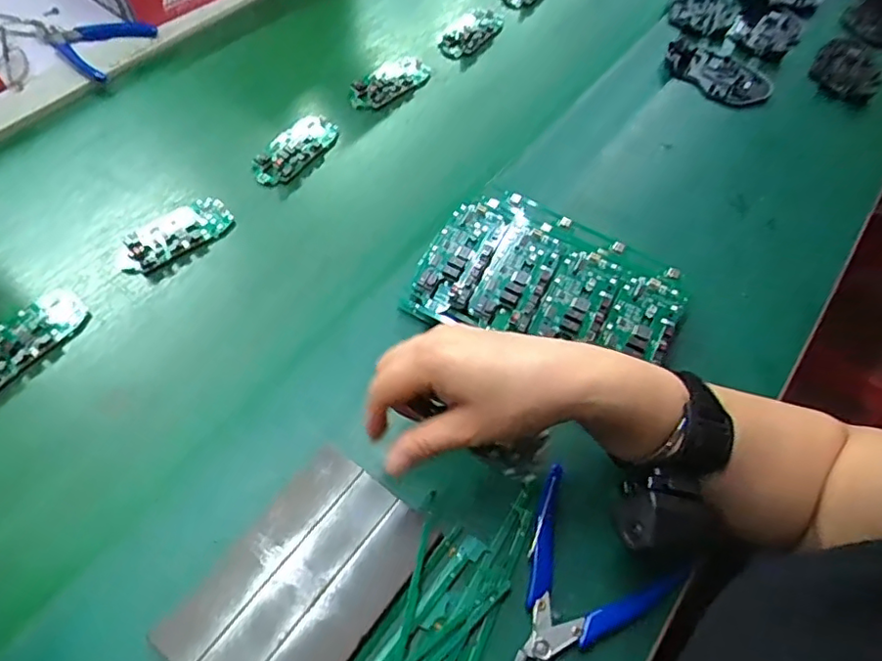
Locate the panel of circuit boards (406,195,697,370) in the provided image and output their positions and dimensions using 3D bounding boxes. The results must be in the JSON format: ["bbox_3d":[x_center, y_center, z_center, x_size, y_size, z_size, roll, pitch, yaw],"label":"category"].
[{"bbox_3d":[0.087,-0.038,0.469,0.191,0.028,0.147,26,67,13],"label":"panel of circuit boards"}]

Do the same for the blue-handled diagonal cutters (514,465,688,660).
[{"bbox_3d":[0.073,0.152,0.356,0.106,0.023,0.095,-39,65,-23],"label":"blue-handled diagonal cutters"}]

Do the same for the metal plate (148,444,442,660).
[{"bbox_3d":[-0.083,0.152,0.357,0.098,0.014,0.146,32,62,19],"label":"metal plate"}]

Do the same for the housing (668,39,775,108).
[{"bbox_3d":[0.320,-0.296,0.679,0.072,0.016,0.127,-30,62,-19],"label":"housing"}]

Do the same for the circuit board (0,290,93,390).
[{"bbox_3d":[-0.322,0.008,0.453,0.046,0.019,0.099,28,60,16],"label":"circuit board"}]

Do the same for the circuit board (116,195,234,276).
[{"bbox_3d":[-0.235,-0.084,0.518,0.050,0.013,0.099,40,64,22],"label":"circuit board"}]

